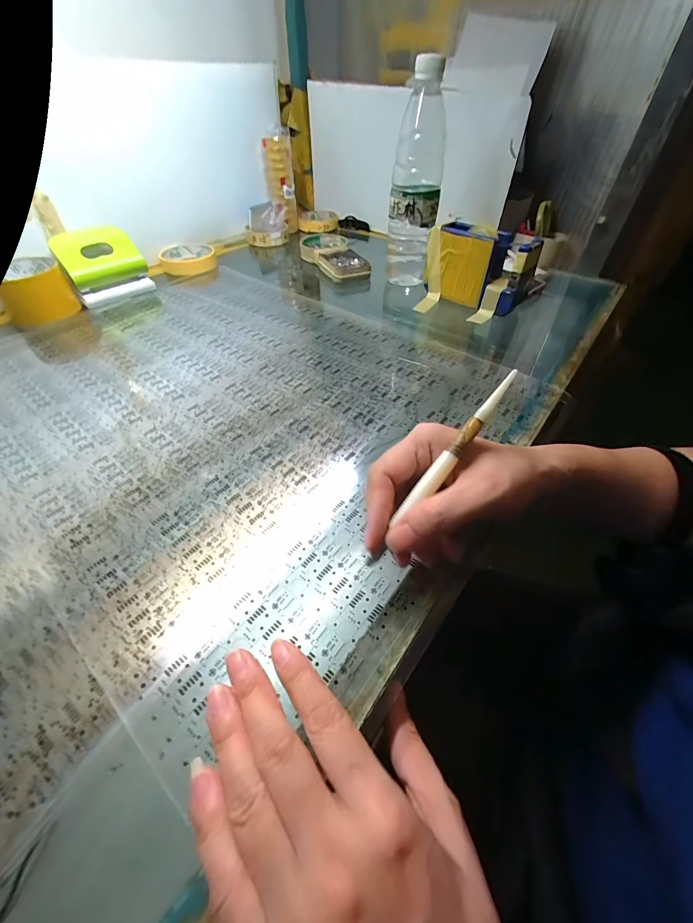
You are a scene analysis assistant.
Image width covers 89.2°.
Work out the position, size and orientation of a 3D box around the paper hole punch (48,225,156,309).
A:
[{"bbox_3d":[-0.336,-0.275,0.488,0.099,0.077,0.053,-25,51,-21],"label":"paper hole punch"}]

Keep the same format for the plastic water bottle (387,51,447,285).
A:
[{"bbox_3d":[0.092,-0.355,0.456,0.066,0.213,0.067,7,47,7],"label":"plastic water bottle"}]

